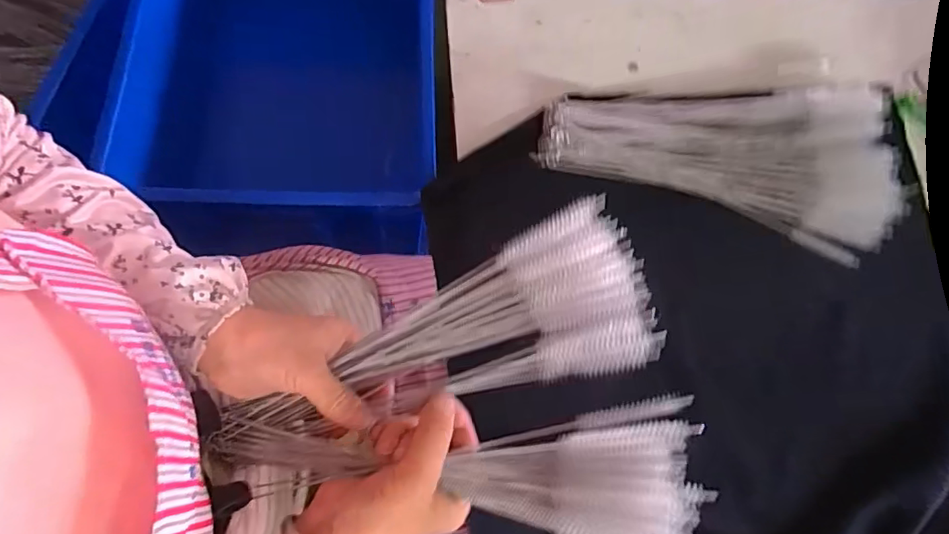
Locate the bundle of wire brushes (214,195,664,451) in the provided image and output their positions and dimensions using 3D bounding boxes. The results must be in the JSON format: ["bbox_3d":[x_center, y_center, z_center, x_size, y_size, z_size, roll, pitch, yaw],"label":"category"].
[{"bbox_3d":[-0.033,0.057,0.348,0.292,0.029,0.096,-22,71,11],"label":"bundle of wire brushes"}]

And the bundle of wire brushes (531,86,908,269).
[{"bbox_3d":[0.227,-0.122,0.488,0.309,0.035,0.157,17,71,5],"label":"bundle of wire brushes"}]

